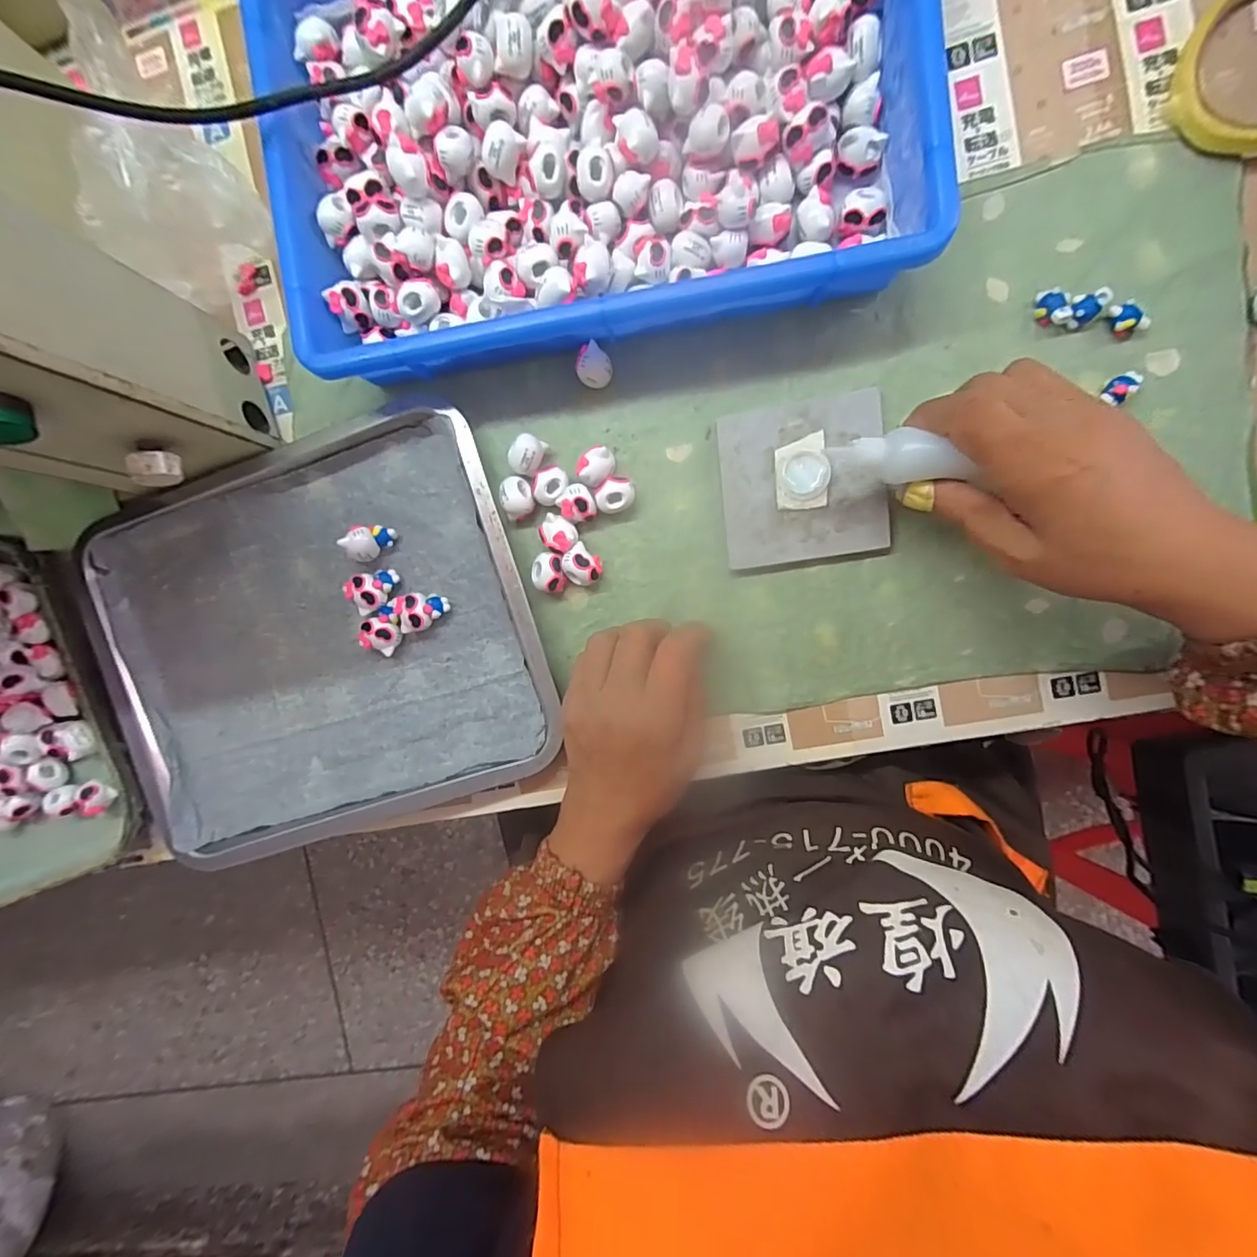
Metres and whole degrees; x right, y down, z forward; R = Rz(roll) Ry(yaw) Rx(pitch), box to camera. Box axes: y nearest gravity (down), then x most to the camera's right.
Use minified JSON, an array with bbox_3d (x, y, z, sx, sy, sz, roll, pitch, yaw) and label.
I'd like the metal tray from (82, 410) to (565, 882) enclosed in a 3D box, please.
[{"bbox_3d":[-0.218,0.009,0.374,0.304,0.029,0.258,-18,92,8],"label":"metal tray"}]

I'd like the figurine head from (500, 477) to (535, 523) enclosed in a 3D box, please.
[{"bbox_3d":[-0.072,-0.086,0.348,0.020,0.018,0.027,3,95,6],"label":"figurine head"}]

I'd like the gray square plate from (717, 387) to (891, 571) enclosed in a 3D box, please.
[{"bbox_3d":[0.109,-0.091,0.334,0.097,0.010,0.098,-6,94,7],"label":"gray square plate"}]

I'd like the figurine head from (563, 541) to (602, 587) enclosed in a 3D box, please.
[{"bbox_3d":[-0.030,-0.041,0.349,0.025,0.024,0.023,1,95,6],"label":"figurine head"}]

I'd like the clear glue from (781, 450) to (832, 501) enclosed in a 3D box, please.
[{"bbox_3d":[0.109,-0.095,0.327,0.029,0.006,0.029,1,95,6],"label":"clear glue"}]

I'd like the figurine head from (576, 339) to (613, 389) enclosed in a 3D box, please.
[{"bbox_3d":[-0.021,-0.166,0.339,0.022,0.027,0.023,1,95,6],"label":"figurine head"}]

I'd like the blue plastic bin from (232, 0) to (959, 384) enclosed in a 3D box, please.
[{"bbox_3d":[-0.025,-0.294,0.309,0.366,0.059,0.256,-8,94,7],"label":"blue plastic bin"}]

